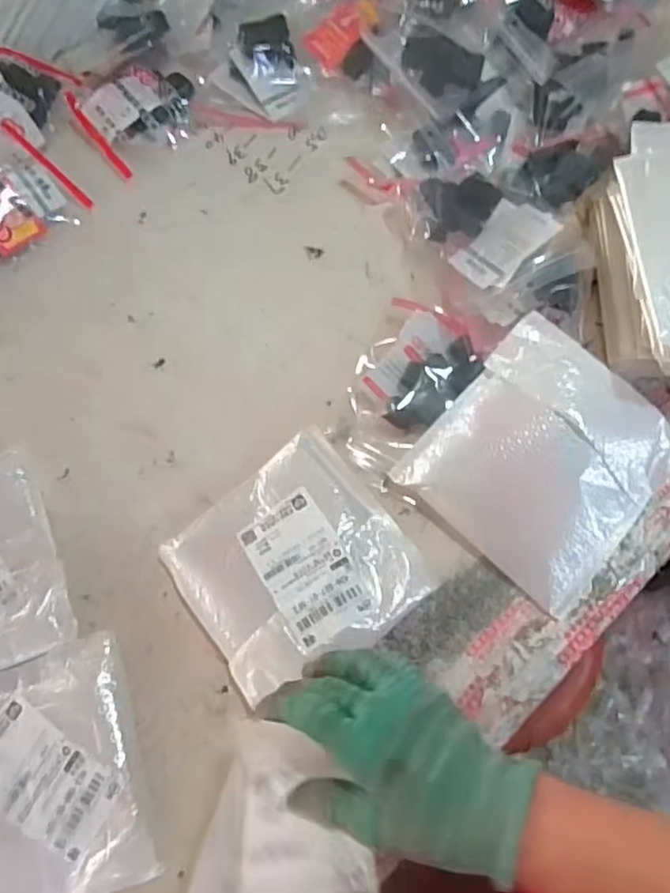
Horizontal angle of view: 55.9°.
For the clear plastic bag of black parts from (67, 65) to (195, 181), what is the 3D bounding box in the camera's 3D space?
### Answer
[{"bbox_3d":[-0.235,-0.407,0.764,0.135,0.018,0.120,-36,77,-8],"label":"clear plastic bag of black parts"}]

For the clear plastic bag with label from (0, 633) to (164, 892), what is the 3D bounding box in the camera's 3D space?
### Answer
[{"bbox_3d":[-0.253,0.282,0.527,0.177,0.026,0.192,-18,75,-4],"label":"clear plastic bag with label"}]

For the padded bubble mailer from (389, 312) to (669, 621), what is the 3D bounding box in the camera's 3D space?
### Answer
[{"bbox_3d":[0.190,0.010,0.569,0.188,0.055,0.200,41,79,11],"label":"padded bubble mailer"}]

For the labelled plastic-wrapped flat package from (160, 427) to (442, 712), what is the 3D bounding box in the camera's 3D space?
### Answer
[{"bbox_3d":[-0.036,0.103,0.552,0.187,0.038,0.180,-36,77,-8],"label":"labelled plastic-wrapped flat package"}]

